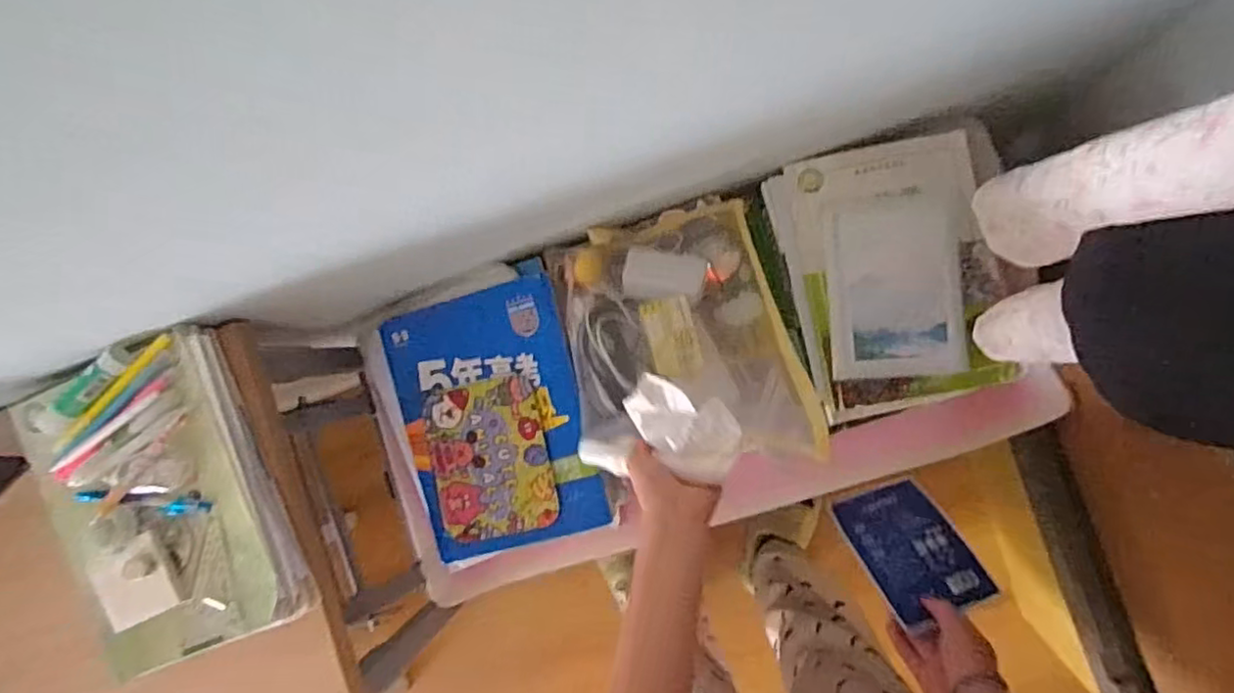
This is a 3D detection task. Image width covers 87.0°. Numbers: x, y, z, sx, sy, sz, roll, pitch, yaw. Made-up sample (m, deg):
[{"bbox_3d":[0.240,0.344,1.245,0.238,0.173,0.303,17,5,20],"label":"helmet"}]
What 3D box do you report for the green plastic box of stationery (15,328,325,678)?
[{"bbox_3d":[-0.456,0.157,0.642,0.234,0.045,0.304,-21,87,8],"label":"green plastic box of stationery"}]

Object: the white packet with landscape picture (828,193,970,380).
[{"bbox_3d":[0.324,-0.067,0.760,0.143,0.013,0.203,-5,93,13],"label":"white packet with landscape picture"}]

